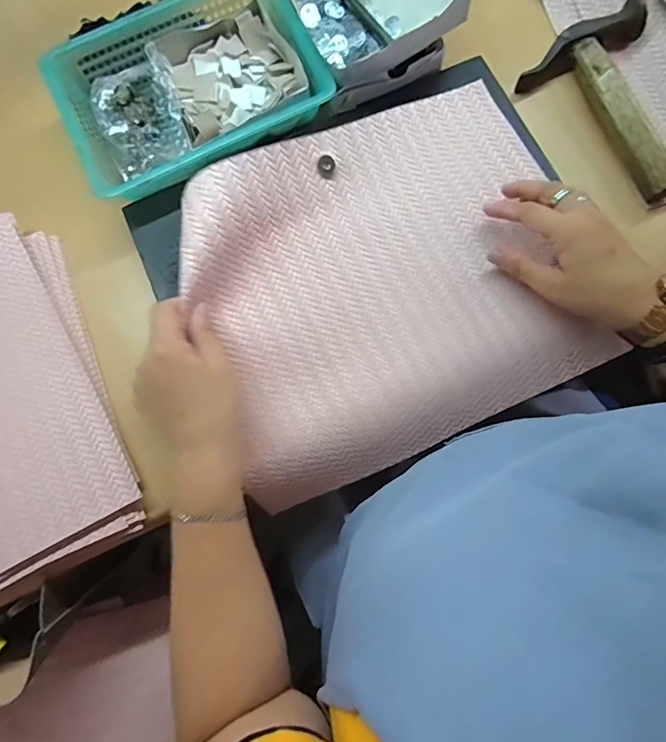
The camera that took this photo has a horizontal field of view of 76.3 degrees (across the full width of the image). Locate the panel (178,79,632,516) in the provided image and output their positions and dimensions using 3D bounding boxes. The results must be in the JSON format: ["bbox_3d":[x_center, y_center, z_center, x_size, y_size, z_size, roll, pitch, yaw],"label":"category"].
[{"bbox_3d":[0.047,-0.083,0.381,0.347,0.086,0.295,-24,81,-4],"label":"panel"}]

